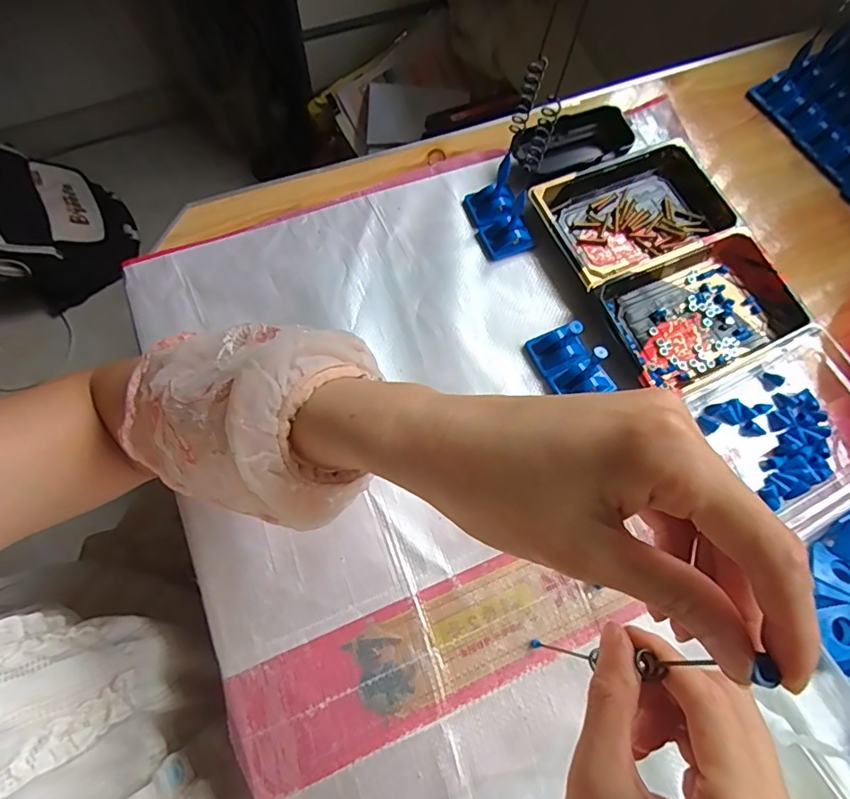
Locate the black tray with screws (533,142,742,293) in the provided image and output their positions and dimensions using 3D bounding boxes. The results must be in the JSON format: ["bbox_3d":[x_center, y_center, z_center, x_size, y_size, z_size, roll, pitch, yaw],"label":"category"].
[{"bbox_3d":[0.188,-0.164,0.460,0.170,0.030,0.107,-24,73,-10],"label":"black tray with screws"}]

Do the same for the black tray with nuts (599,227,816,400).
[{"bbox_3d":[0.232,-0.073,0.426,0.149,0.028,0.104,-25,73,-11],"label":"black tray with nuts"}]

